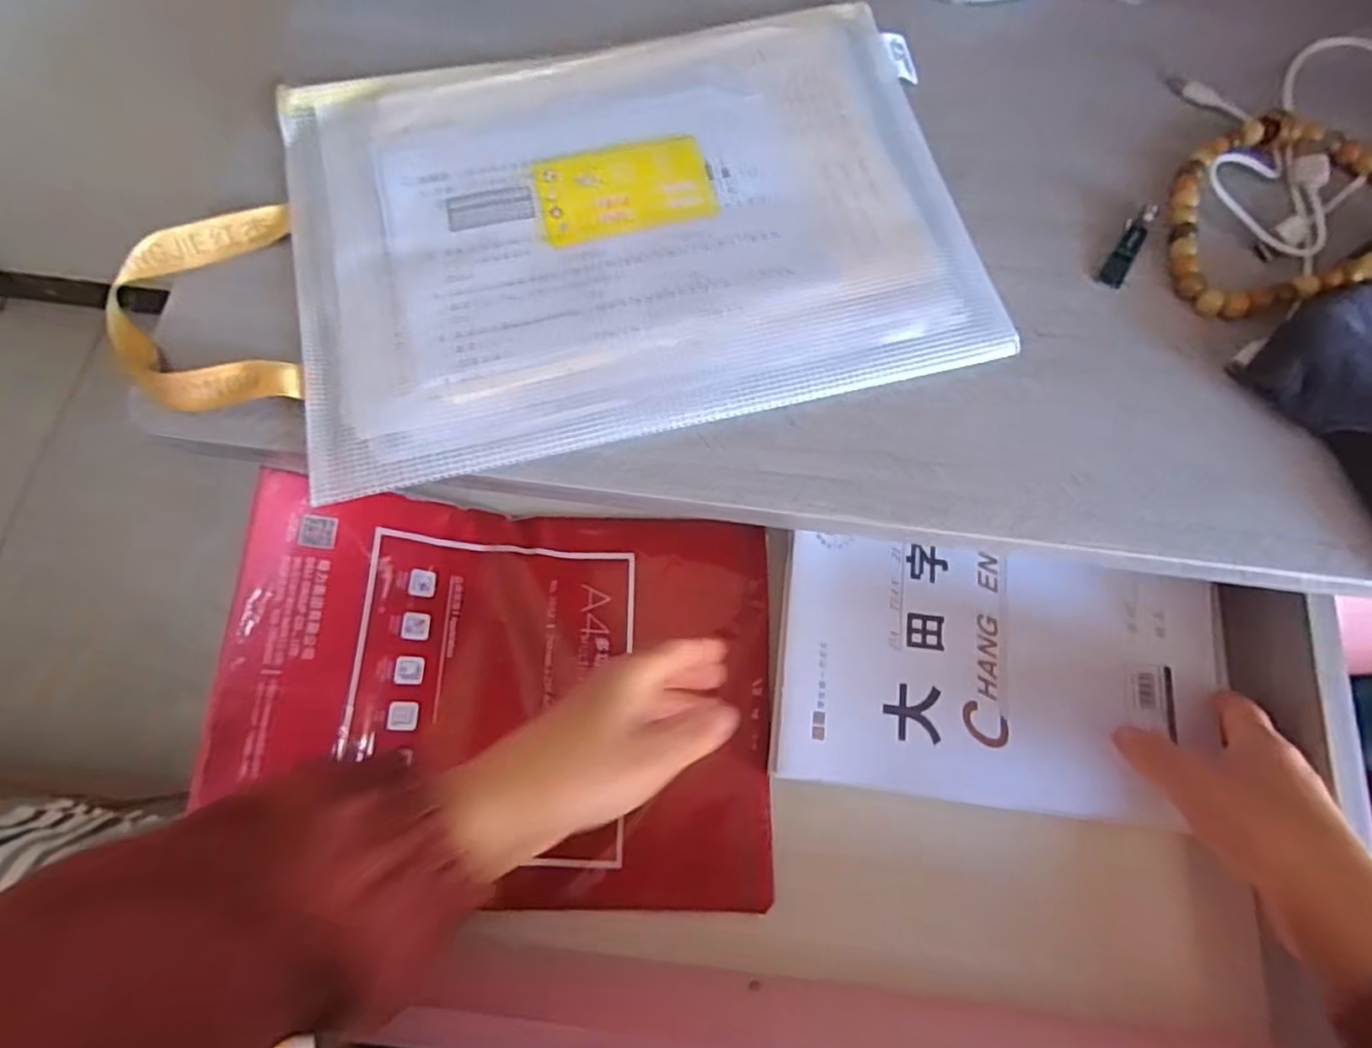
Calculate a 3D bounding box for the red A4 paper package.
[{"bbox_3d":[-0.093,0.093,0.370,0.281,0.049,0.216,7,69,-14],"label":"red A4 paper package"}]

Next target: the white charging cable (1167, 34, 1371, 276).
[{"bbox_3d":[0.341,-0.231,0.375,0.118,0.016,0.182,41,76,10],"label":"white charging cable"}]

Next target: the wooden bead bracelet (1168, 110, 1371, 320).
[{"bbox_3d":[0.322,-0.170,0.343,0.158,0.026,0.112,-16,74,-7],"label":"wooden bead bracelet"}]

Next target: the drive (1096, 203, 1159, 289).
[{"bbox_3d":[0.231,-0.145,0.345,0.012,0.004,0.049,29,89,7],"label":"drive"}]

